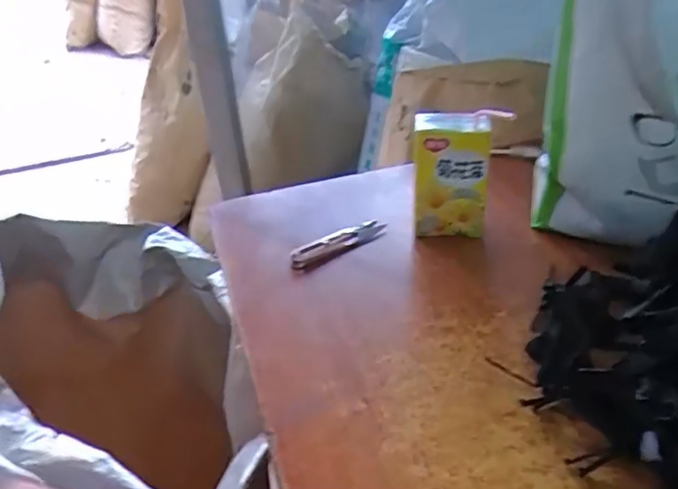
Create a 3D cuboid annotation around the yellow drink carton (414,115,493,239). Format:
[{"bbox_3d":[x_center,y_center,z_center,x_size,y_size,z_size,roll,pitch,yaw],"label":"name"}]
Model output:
[{"bbox_3d":[0.102,-0.061,0.535,0.064,0.120,0.034,0,34,8],"label":"yellow drink carton"}]

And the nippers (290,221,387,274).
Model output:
[{"bbox_3d":[0.000,-0.001,0.552,0.096,0.014,0.023,-24,38,-26],"label":"nippers"}]

